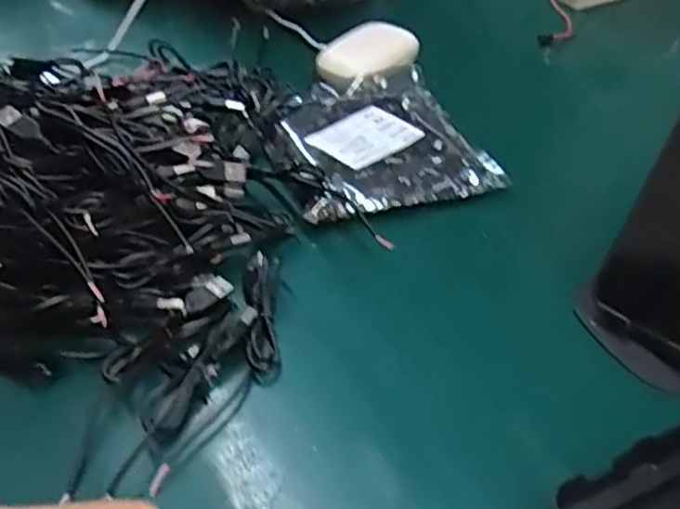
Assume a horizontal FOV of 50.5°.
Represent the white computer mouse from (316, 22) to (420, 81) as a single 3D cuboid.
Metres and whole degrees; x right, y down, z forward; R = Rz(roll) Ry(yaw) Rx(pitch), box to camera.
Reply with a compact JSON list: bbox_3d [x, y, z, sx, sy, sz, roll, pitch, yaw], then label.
[{"bbox_3d":[0.024,-0.167,0.590,0.087,0.020,0.045,-17,45,-17],"label":"white computer mouse"}]

